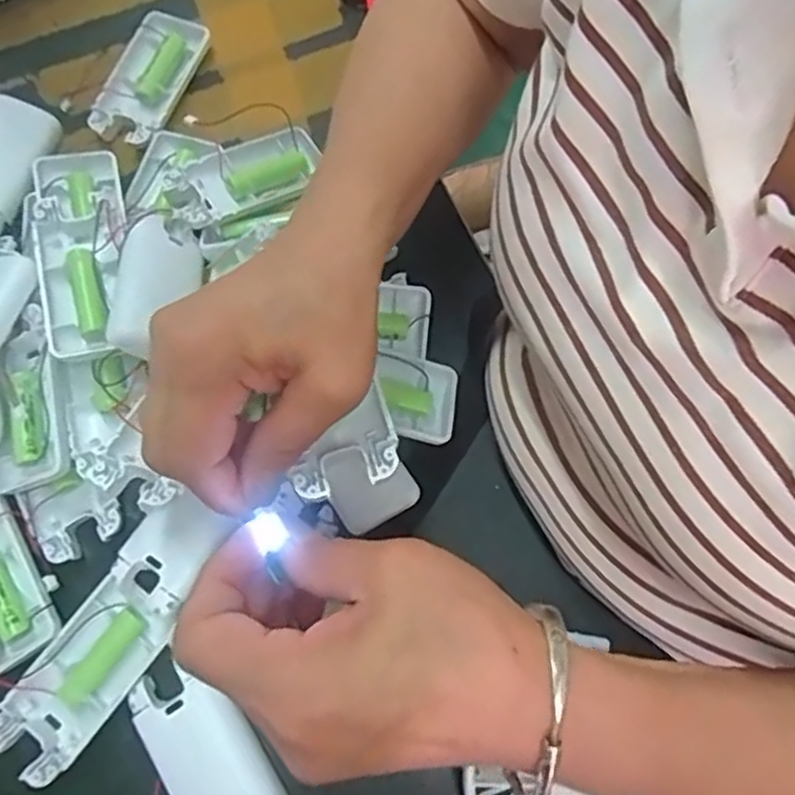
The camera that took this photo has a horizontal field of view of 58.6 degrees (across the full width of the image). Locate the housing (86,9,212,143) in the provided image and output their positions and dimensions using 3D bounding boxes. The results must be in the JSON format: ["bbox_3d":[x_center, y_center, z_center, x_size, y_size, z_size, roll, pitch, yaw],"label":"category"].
[{"bbox_3d":[-0.158,-0.205,0.451,0.049,0.014,0.099,19,69,4],"label":"housing"}]

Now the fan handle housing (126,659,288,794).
[{"bbox_3d":[-0.087,0.168,0.330,0.042,0.020,0.090,-33,75,-14],"label":"fan handle housing"}]

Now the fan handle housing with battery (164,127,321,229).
[{"bbox_3d":[-0.086,-0.130,0.410,0.090,0.021,0.043,-31,74,-14],"label":"fan handle housing with battery"}]

